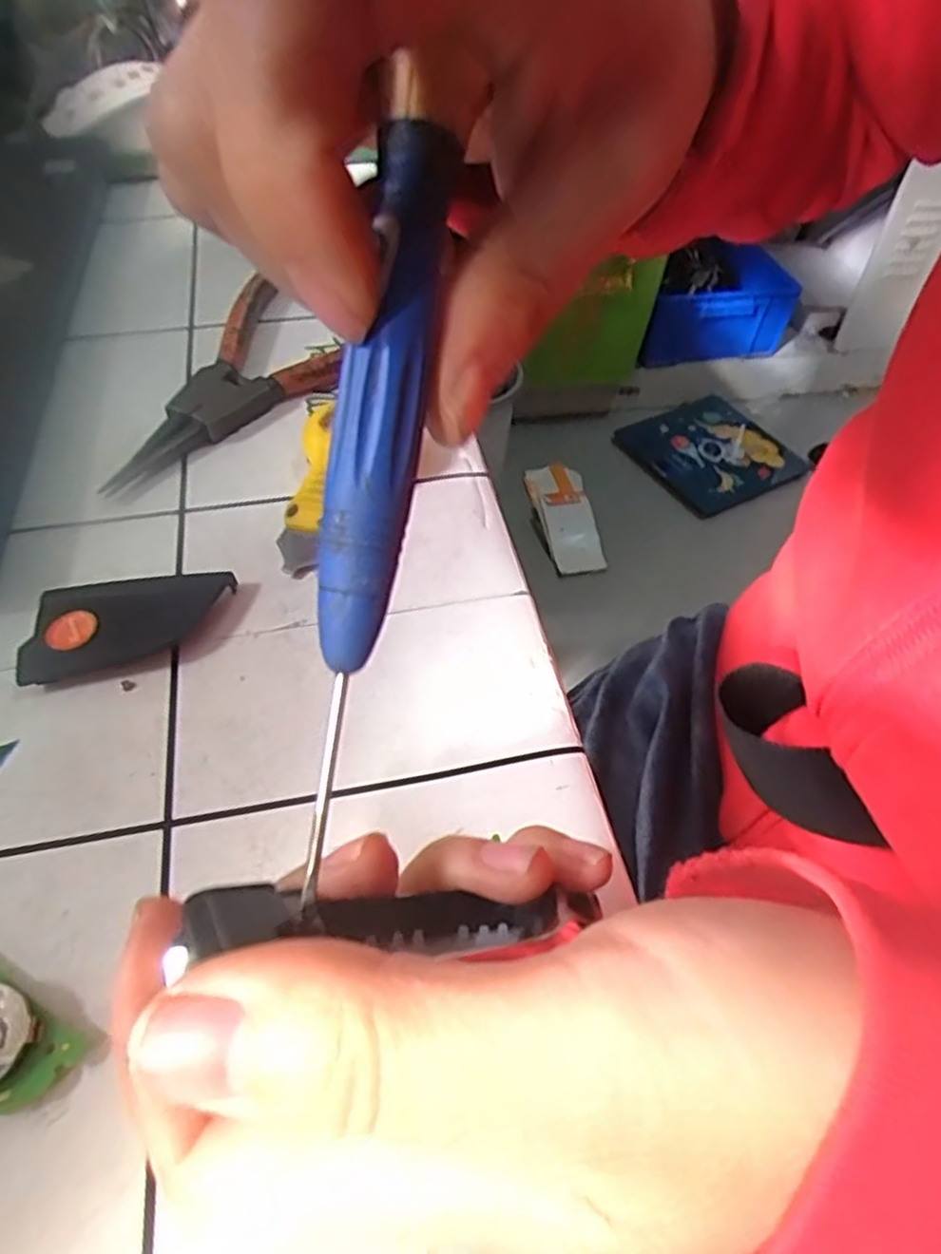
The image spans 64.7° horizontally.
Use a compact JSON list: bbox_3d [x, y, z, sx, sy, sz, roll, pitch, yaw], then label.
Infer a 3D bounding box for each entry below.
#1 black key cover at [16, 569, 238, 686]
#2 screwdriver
[{"bbox_3d":[-0.095,-0.002,0.209,0.055,0.009,0.031,-11,51,-11],"label":"black key cover"},{"bbox_3d":[-0.015,-0.018,0.106,0.012,0.103,0.011,10,6,7],"label":"screwdriver"}]

